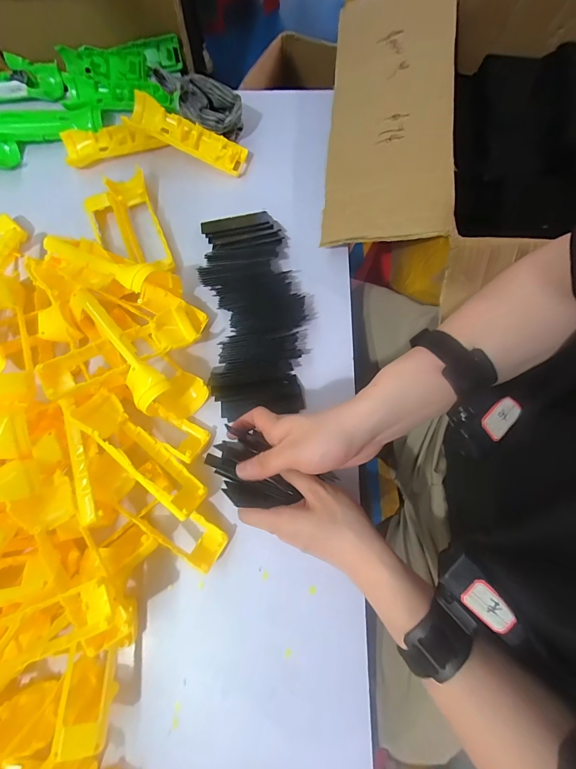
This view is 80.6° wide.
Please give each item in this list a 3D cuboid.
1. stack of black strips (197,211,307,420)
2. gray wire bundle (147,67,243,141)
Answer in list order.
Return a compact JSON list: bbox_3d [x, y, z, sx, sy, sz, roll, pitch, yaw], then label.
[{"bbox_3d":[-0.044,-0.099,0.422,0.113,0.025,0.268,-8,77,-3],"label":"stack of black strips"},{"bbox_3d":[-0.116,-0.373,0.448,0.117,0.045,0.043,18,76,-18],"label":"gray wire bundle"}]

